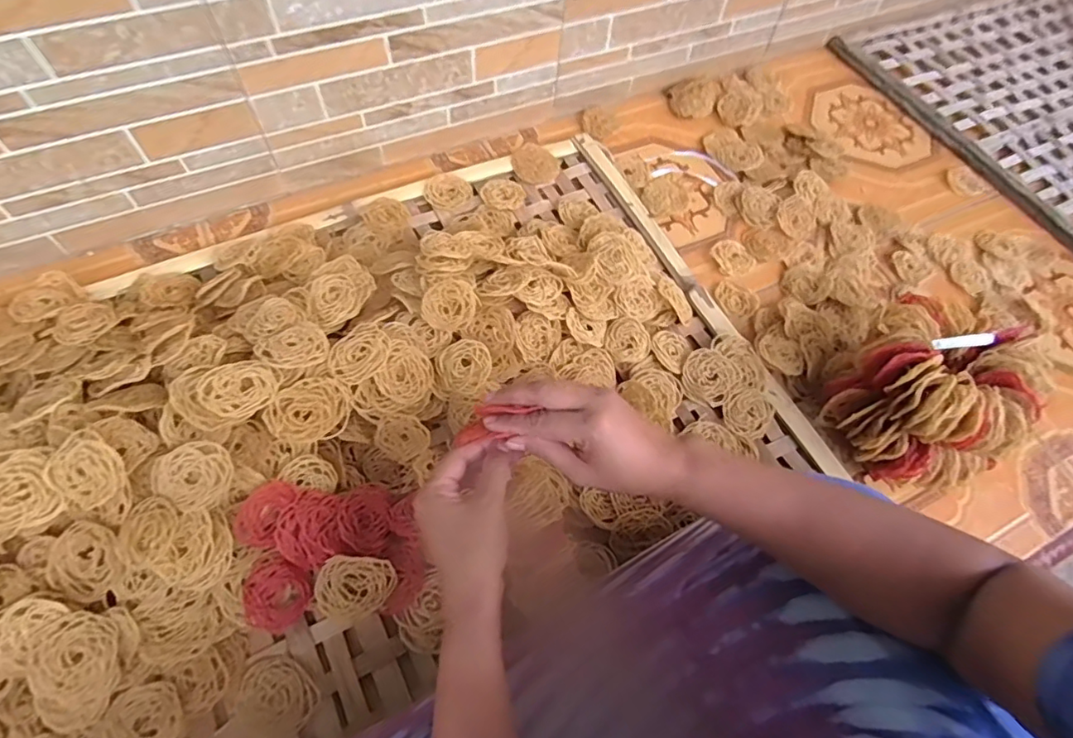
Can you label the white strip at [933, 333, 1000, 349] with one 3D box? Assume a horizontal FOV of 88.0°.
[{"bbox_3d":[0.413,-0.027,0.533,0.061,0.009,0.011,-5,64,-6],"label":"white strip"}]

